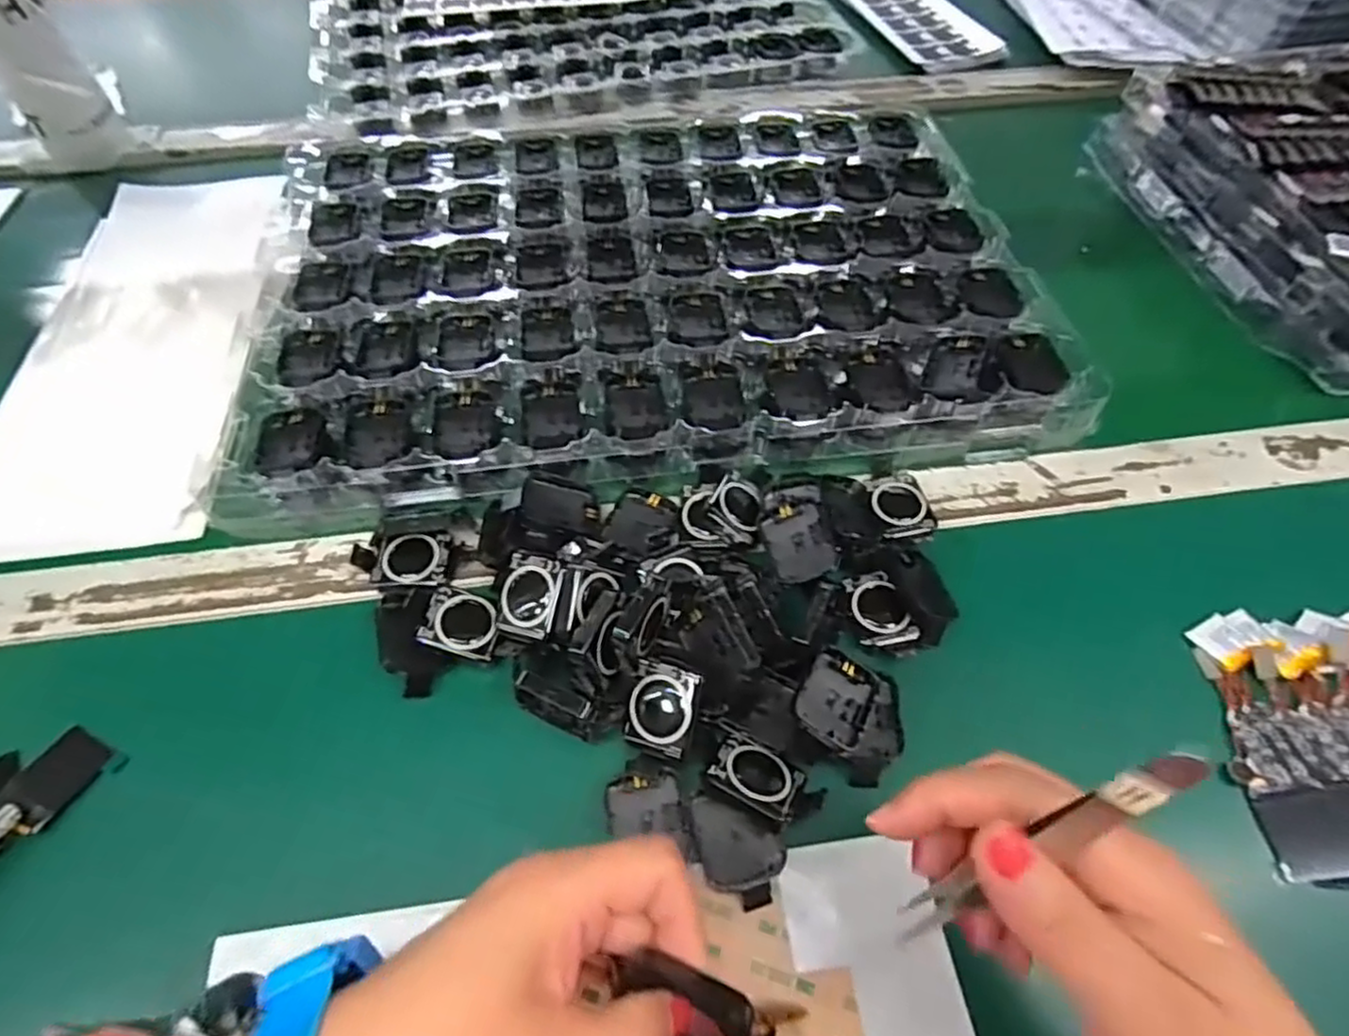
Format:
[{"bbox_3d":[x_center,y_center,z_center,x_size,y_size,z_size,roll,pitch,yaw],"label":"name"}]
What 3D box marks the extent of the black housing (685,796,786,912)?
[{"bbox_3d":[0.023,0.133,0.282,0.043,0.009,0.030,27,61,16],"label":"black housing"}]

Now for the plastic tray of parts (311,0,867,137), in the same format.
[{"bbox_3d":[-0.100,-0.500,0.697,0.490,0.024,0.318,-13,58,-9],"label":"plastic tray of parts"}]

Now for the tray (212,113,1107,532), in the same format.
[{"bbox_3d":[-0.020,-0.160,0.461,0.475,0.025,0.338,-6,57,-4],"label":"tray"}]

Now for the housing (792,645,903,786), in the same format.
[{"bbox_3d":[0.079,0.086,0.306,0.048,0.012,0.043,34,58,2],"label":"housing"}]

